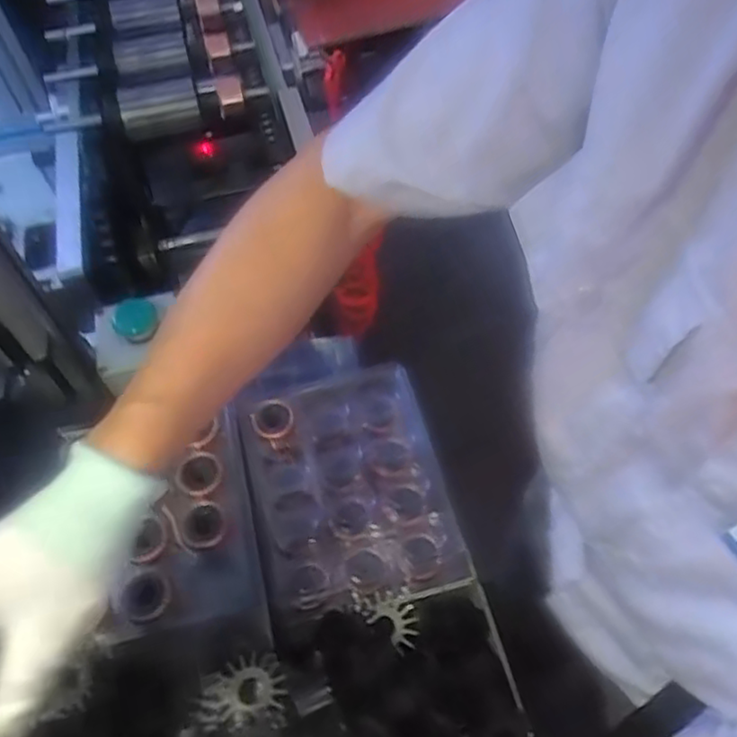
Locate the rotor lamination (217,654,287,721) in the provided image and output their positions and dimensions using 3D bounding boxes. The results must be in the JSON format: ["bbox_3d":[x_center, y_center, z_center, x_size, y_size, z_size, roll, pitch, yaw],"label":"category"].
[{"bbox_3d":[-0.078,0.215,0.441,0.043,0.010,0.038,15,55,9],"label":"rotor lamination"}]

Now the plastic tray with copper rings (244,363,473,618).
[{"bbox_3d":[-0.015,0.093,0.554,0.145,0.039,0.190,-14,57,-6],"label":"plastic tray with copper rings"}]

